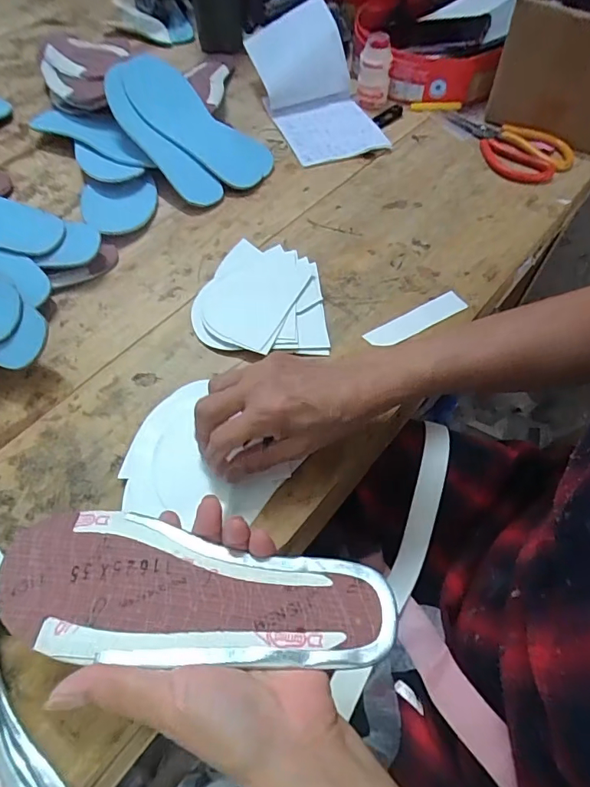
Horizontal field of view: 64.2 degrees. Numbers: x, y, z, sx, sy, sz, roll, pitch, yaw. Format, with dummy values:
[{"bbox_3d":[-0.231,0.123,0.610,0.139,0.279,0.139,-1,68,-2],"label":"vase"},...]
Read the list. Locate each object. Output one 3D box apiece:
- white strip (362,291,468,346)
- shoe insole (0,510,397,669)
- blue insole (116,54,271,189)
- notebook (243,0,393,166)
[{"bbox_3d":[0.123,-0.074,0.476,0.112,0.004,0.027,-28,68,-15],"label":"white strip"},{"bbox_3d":[-0.057,0.115,0.272,0.222,0.019,0.075,8,59,0],"label":"shoe insole"},{"bbox_3d":[-0.127,-0.345,0.596,0.211,0.022,0.085,39,64,-5],"label":"blue insole"},{"bbox_3d":[0.028,-0.450,0.669,0.135,0.083,0.269,-16,60,-9],"label":"notebook"}]

